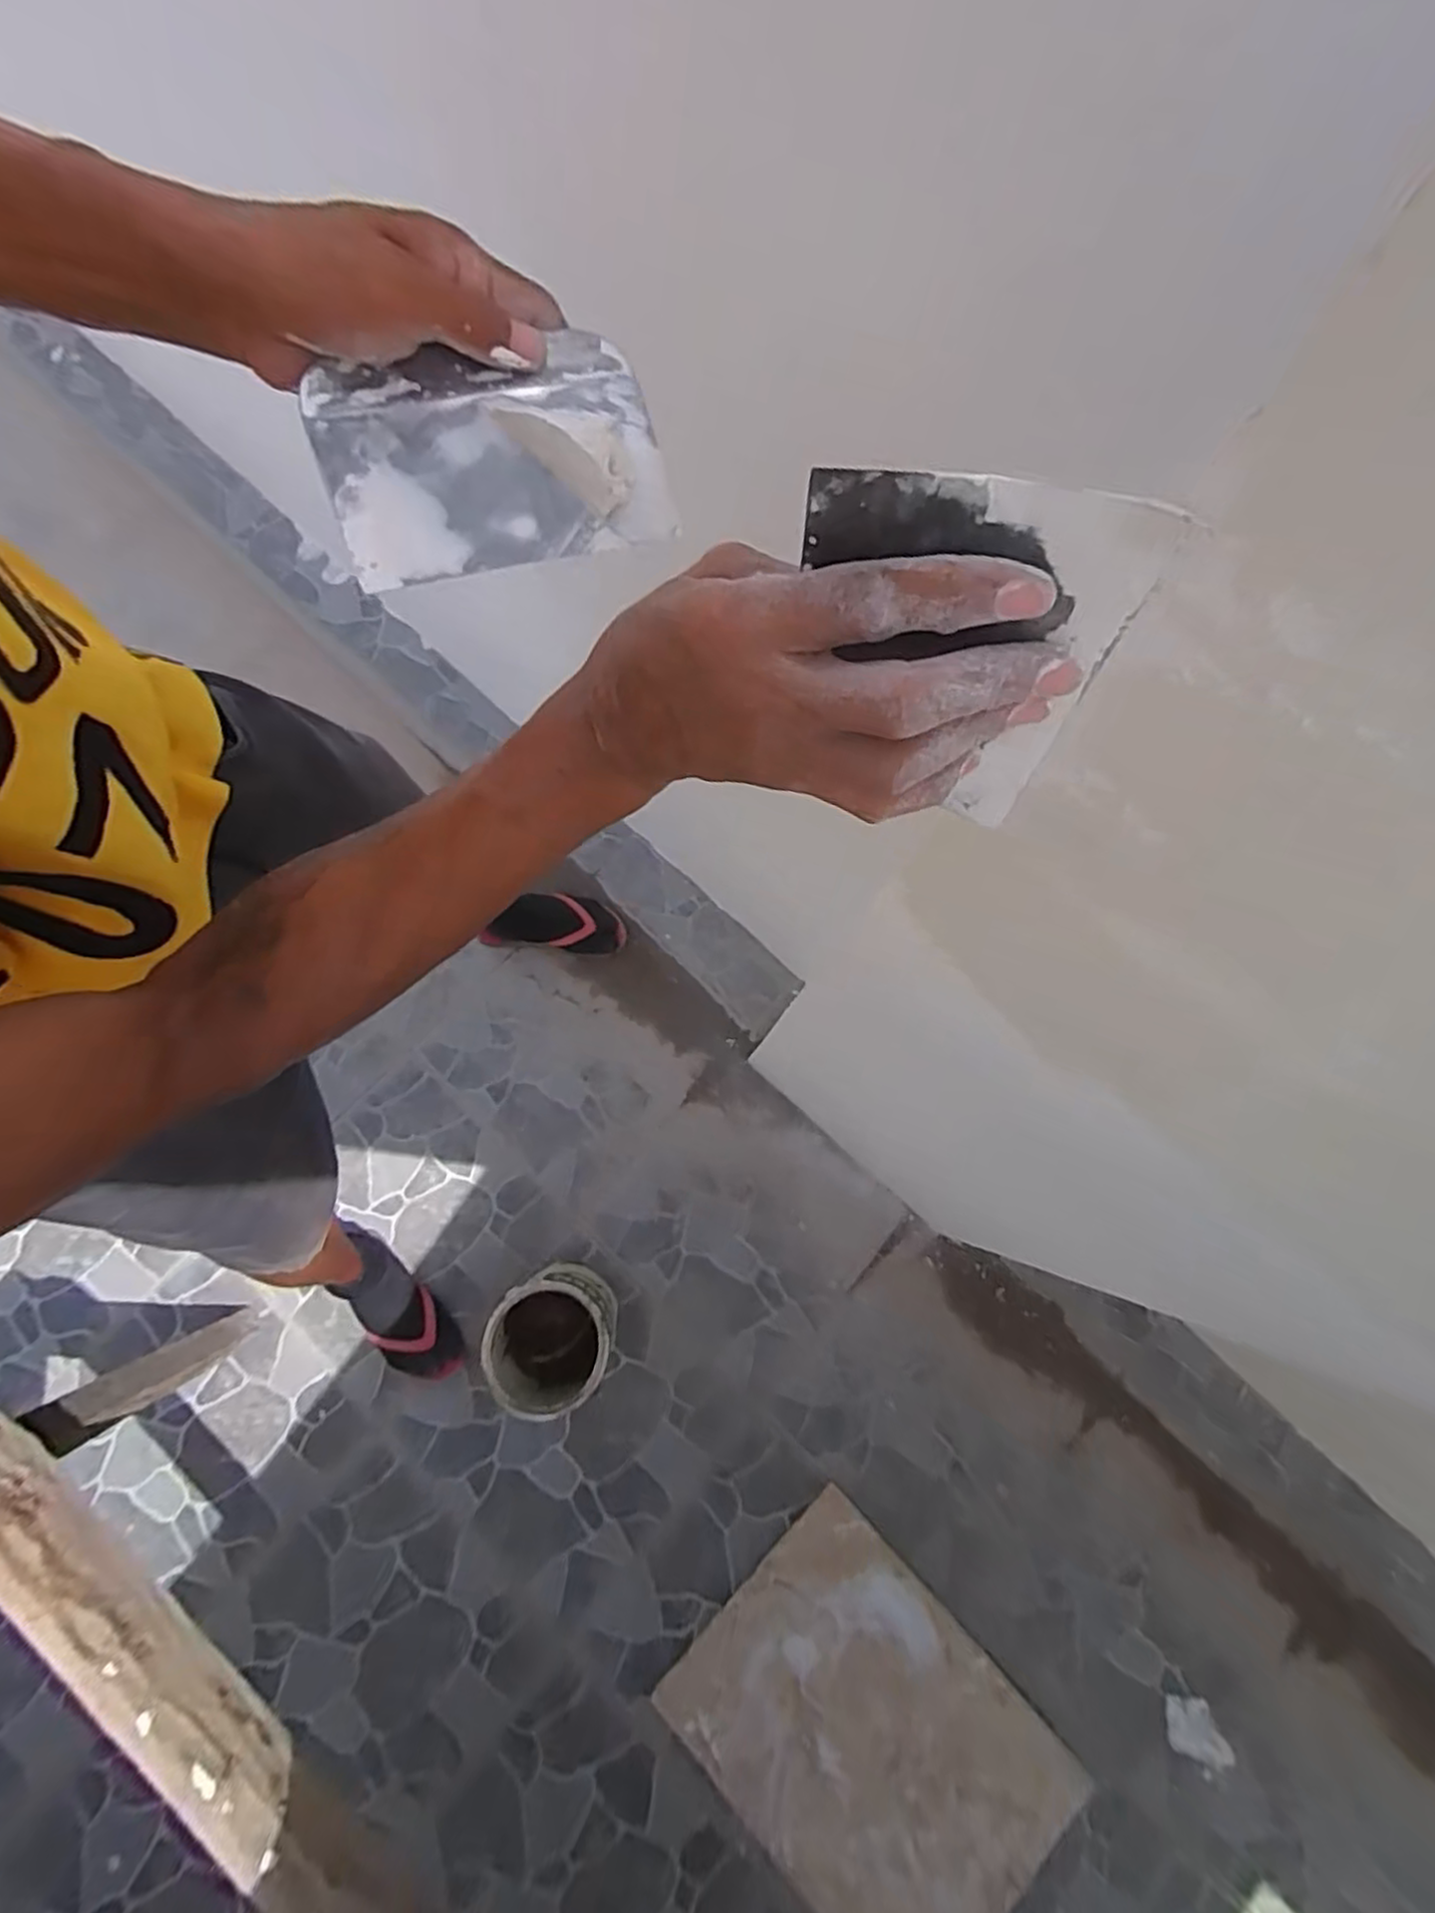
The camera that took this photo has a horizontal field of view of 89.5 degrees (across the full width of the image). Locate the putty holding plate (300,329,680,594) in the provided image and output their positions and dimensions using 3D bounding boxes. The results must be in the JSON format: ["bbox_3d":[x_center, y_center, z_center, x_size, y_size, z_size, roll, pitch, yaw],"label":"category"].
[{"bbox_3d":[-0.092,-0.213,0.309,0.141,0.023,0.084,-18,99,-13],"label":"putty holding plate"}]

